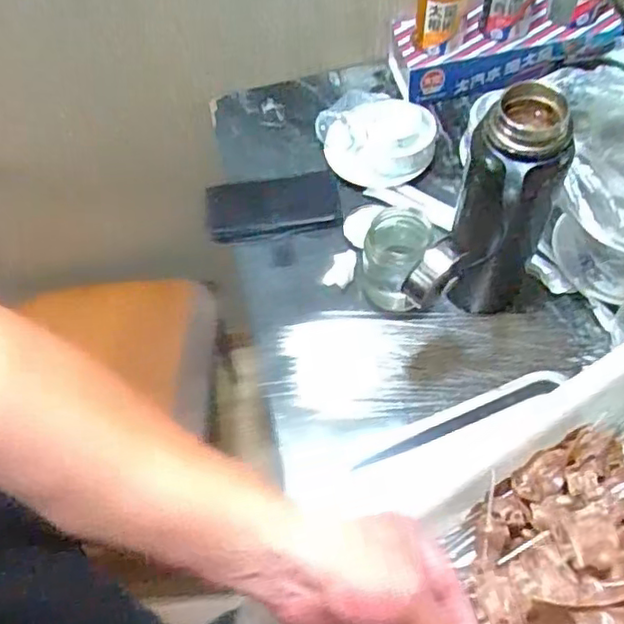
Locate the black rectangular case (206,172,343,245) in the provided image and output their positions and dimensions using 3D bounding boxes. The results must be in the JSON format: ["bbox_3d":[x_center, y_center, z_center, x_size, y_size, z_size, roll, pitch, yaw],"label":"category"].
[{"bbox_3d":[-0.049,-0.133,0.809,0.167,0.016,0.093,-6,61,0],"label":"black rectangular case"}]

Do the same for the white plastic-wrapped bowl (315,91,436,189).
[{"bbox_3d":[0.077,-0.214,0.799,0.151,0.055,0.118,37,69,21],"label":"white plastic-wrapped bowl"}]

